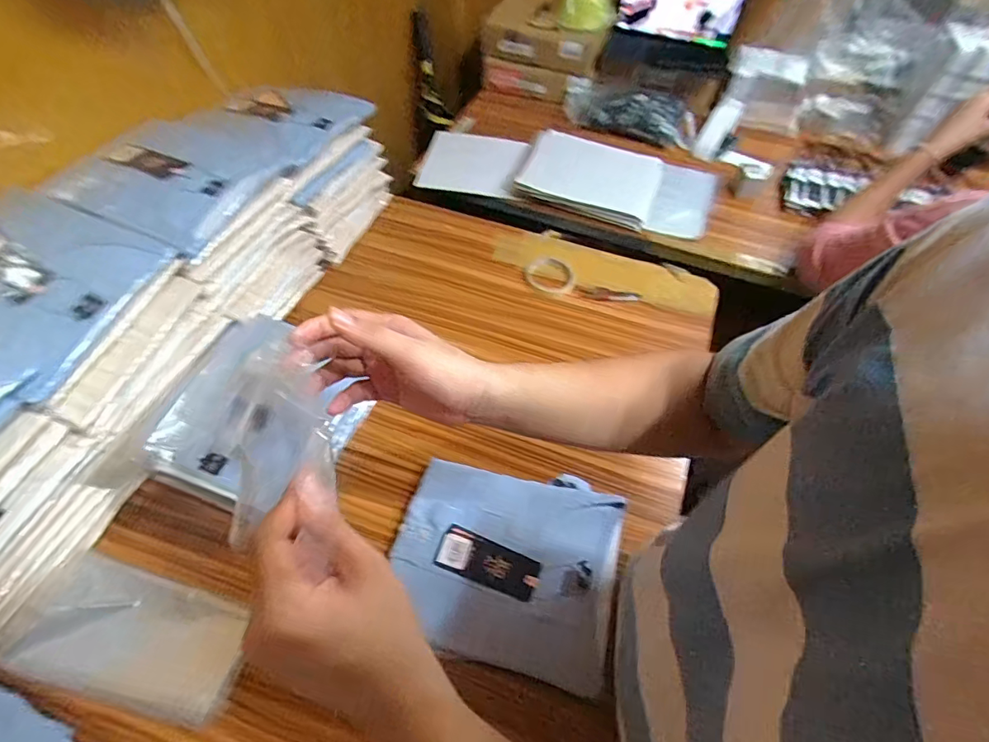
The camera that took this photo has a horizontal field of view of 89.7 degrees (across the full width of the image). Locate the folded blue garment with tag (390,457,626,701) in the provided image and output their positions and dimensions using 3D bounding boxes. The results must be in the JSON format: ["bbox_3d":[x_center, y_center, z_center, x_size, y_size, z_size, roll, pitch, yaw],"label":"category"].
[{"bbox_3d":[0.013,0.218,0.593,0.255,0.035,0.230,13,55,8],"label":"folded blue garment with tag"}]

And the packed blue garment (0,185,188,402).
[{"bbox_3d":[-0.513,-0.101,0.549,0.213,0.050,0.205,18,56,11],"label":"packed blue garment"}]

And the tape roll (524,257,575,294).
[{"bbox_3d":[0.098,-0.170,0.884,0.088,0.018,0.073,13,55,7],"label":"tape roll"}]

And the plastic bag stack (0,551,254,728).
[{"bbox_3d":[-0.389,0.285,0.538,0.230,0.026,0.118,13,55,8],"label":"plastic bag stack"}]

